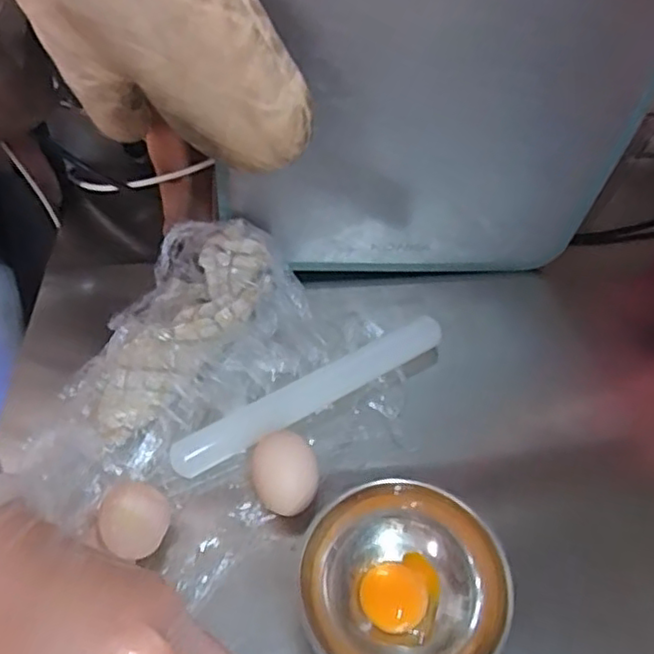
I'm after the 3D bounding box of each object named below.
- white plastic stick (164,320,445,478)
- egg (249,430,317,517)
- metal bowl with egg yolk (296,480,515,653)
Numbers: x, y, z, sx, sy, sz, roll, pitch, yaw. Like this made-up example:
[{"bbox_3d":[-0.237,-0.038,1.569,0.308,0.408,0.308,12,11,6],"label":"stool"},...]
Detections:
[{"bbox_3d":[-0.009,0.045,0.466,0.212,0.025,0.023,-25,58,-21],"label":"white plastic stick"},{"bbox_3d":[-0.028,0.096,0.424,0.041,0.037,0.052,-21,56,-18],"label":"egg"},{"bbox_3d":[0.040,0.153,0.370,0.108,0.059,0.107,1,52,-2],"label":"metal bowl with egg yolk"}]

